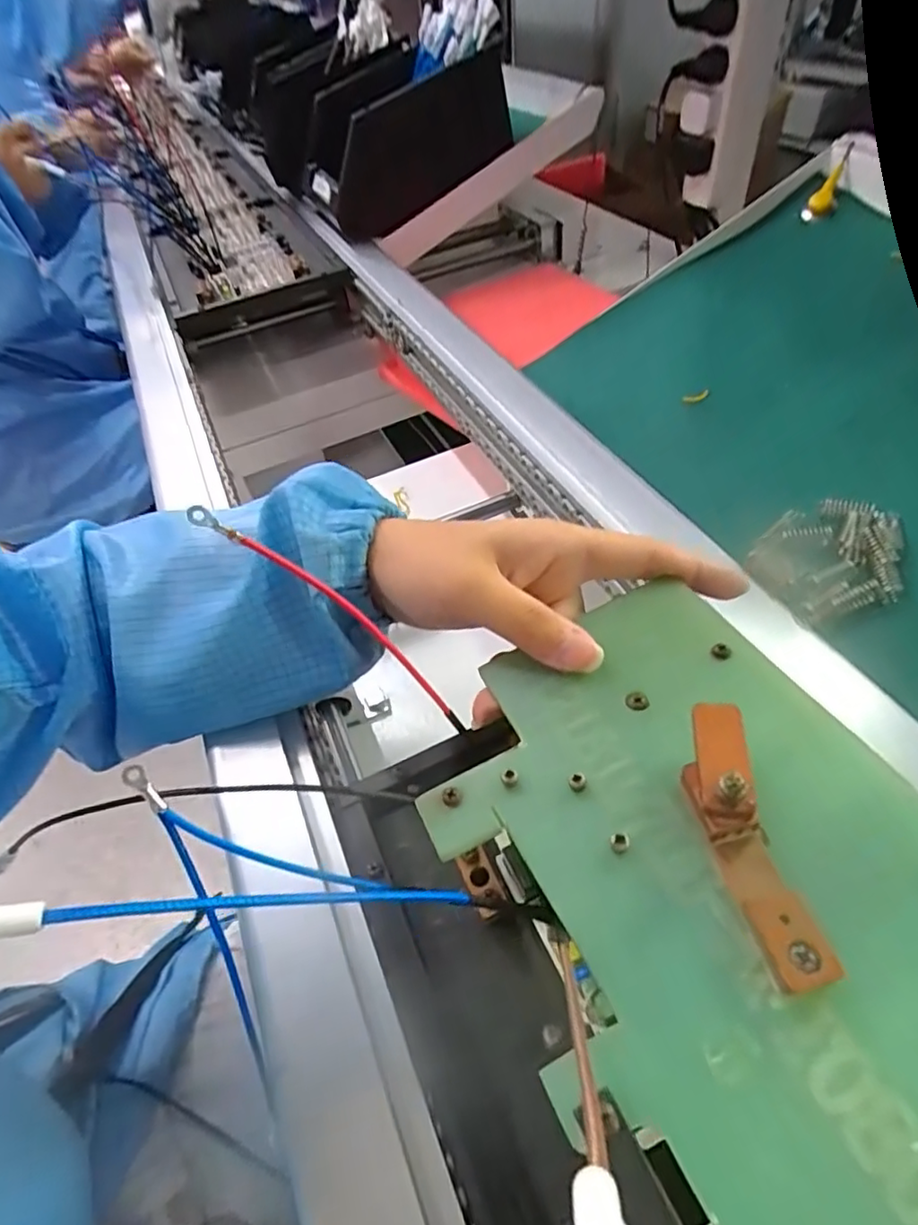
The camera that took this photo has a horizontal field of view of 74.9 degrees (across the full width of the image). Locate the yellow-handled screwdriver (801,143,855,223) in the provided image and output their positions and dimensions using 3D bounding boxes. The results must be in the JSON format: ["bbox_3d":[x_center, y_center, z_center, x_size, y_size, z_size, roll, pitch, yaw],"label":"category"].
[{"bbox_3d":[0.303,-0.348,0.486,0.021,0.010,0.063,31,102,22],"label":"yellow-handled screwdriver"}]

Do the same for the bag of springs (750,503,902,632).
[{"bbox_3d":[0.195,-0.029,0.315,0.077,0.018,0.065,-39,62,-22],"label":"bag of springs"}]

